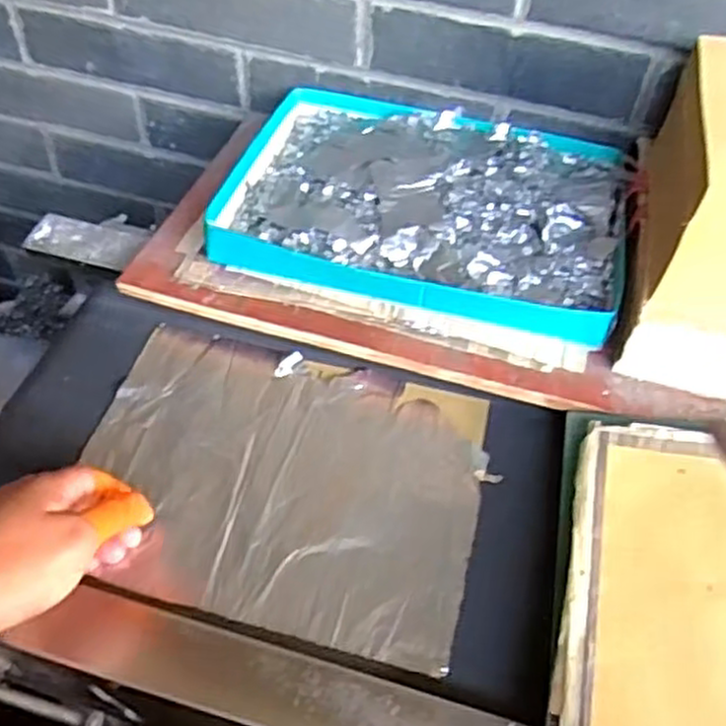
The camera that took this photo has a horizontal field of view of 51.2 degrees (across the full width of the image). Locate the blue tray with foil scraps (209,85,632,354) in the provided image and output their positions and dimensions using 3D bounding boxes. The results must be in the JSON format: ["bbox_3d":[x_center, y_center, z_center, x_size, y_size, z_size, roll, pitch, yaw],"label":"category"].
[{"bbox_3d":[0.052,-0.130,0.602,0.297,0.032,0.221,12,50,7],"label":"blue tray with foil scraps"}]

